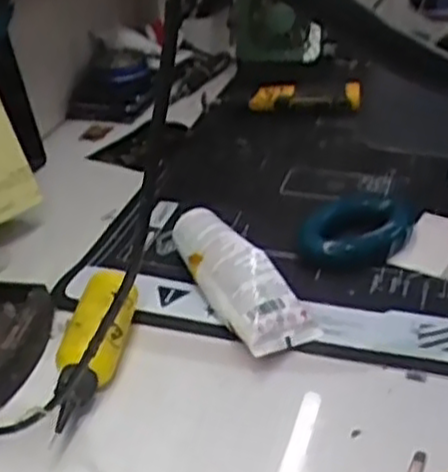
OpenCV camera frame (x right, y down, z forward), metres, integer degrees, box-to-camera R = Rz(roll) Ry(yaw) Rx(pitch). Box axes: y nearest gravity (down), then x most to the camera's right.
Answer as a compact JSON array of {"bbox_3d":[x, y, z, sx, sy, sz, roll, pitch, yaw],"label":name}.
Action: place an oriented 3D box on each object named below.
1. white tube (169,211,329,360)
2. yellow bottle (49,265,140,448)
[{"bbox_3d":[0.009,0.026,0.532,0.049,0.037,0.144,-17,34,-21],"label":"white tube"},{"bbox_3d":[-0.081,0.068,0.477,0.030,0.042,0.116,2,32,11],"label":"yellow bottle"}]

